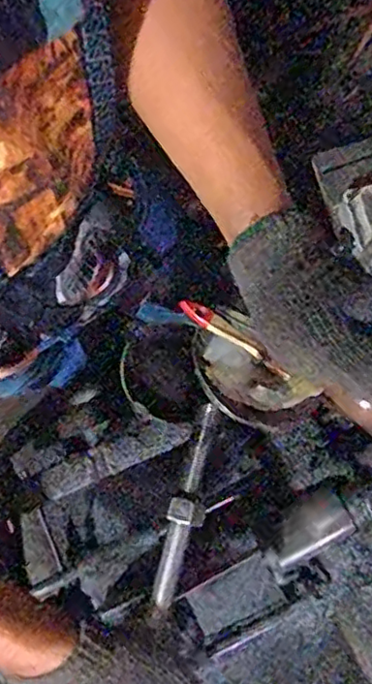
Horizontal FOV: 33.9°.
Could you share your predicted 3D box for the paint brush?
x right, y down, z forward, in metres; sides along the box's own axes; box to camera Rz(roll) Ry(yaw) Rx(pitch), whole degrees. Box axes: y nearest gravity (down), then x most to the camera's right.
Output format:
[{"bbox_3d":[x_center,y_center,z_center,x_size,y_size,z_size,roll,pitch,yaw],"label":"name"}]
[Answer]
[{"bbox_3d":[0.051,-0.004,0.668,0.136,0.015,0.020,36,79,8],"label":"paint brush"}]

